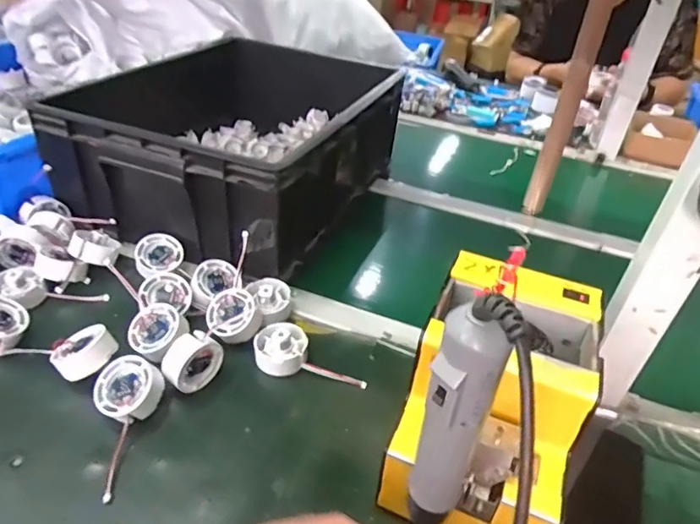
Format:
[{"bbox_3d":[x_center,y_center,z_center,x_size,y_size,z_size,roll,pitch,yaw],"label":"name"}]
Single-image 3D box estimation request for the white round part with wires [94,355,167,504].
[{"bbox_3d":[-0.190,0.134,0.448,0.058,0.035,0.120,-9,39,-20],"label":"white round part with wires"}]

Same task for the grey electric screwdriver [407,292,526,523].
[{"bbox_3d":[0.053,0.081,0.260,0.030,0.167,0.030,18,38,16],"label":"grey electric screwdriver"}]

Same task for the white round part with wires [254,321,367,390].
[{"bbox_3d":[-0.043,0.104,0.532,0.122,0.030,0.052,26,41,8],"label":"white round part with wires"}]

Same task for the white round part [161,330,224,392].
[{"bbox_3d":[-0.153,0.099,0.501,0.028,0.060,0.053,31,43,31],"label":"white round part"}]

